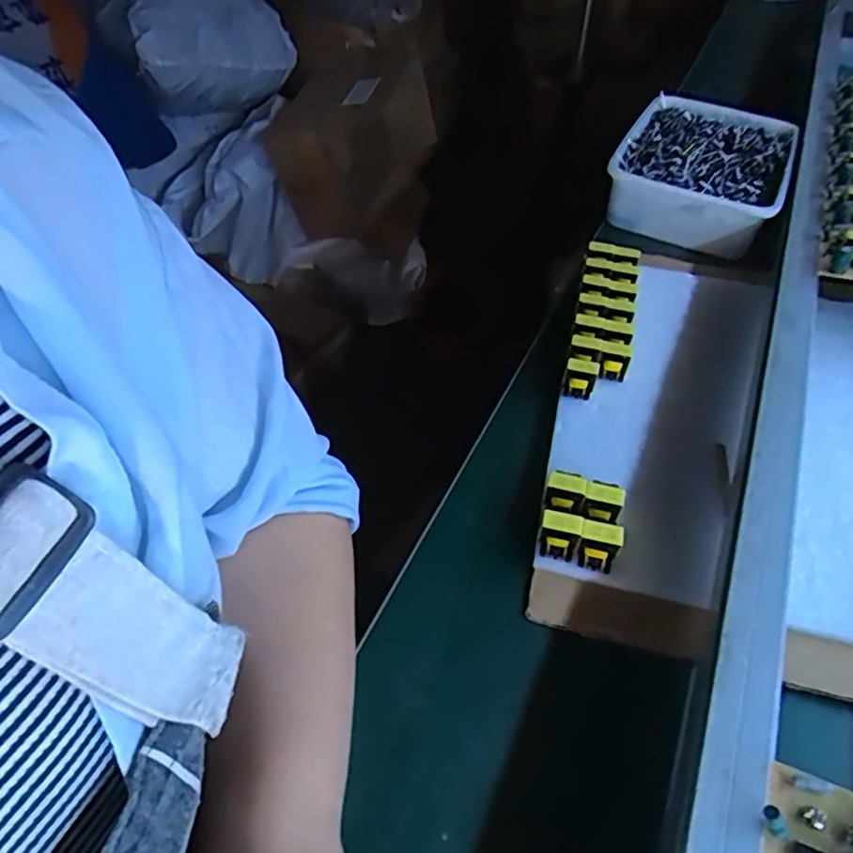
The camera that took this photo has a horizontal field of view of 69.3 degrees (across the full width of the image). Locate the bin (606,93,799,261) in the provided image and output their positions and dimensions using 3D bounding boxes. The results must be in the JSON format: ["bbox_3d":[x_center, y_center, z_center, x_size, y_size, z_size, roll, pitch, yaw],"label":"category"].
[{"bbox_3d":[0.276,-0.258,0.612,0.148,0.051,0.240,20,53,22],"label":"bin"}]

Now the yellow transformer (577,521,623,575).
[{"bbox_3d":[0.088,0.063,0.317,0.019,0.024,0.017,13,50,16],"label":"yellow transformer"}]

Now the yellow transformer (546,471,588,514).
[{"bbox_3d":[0.076,0.041,0.339,0.020,0.028,0.019,12,50,15],"label":"yellow transformer"}]

